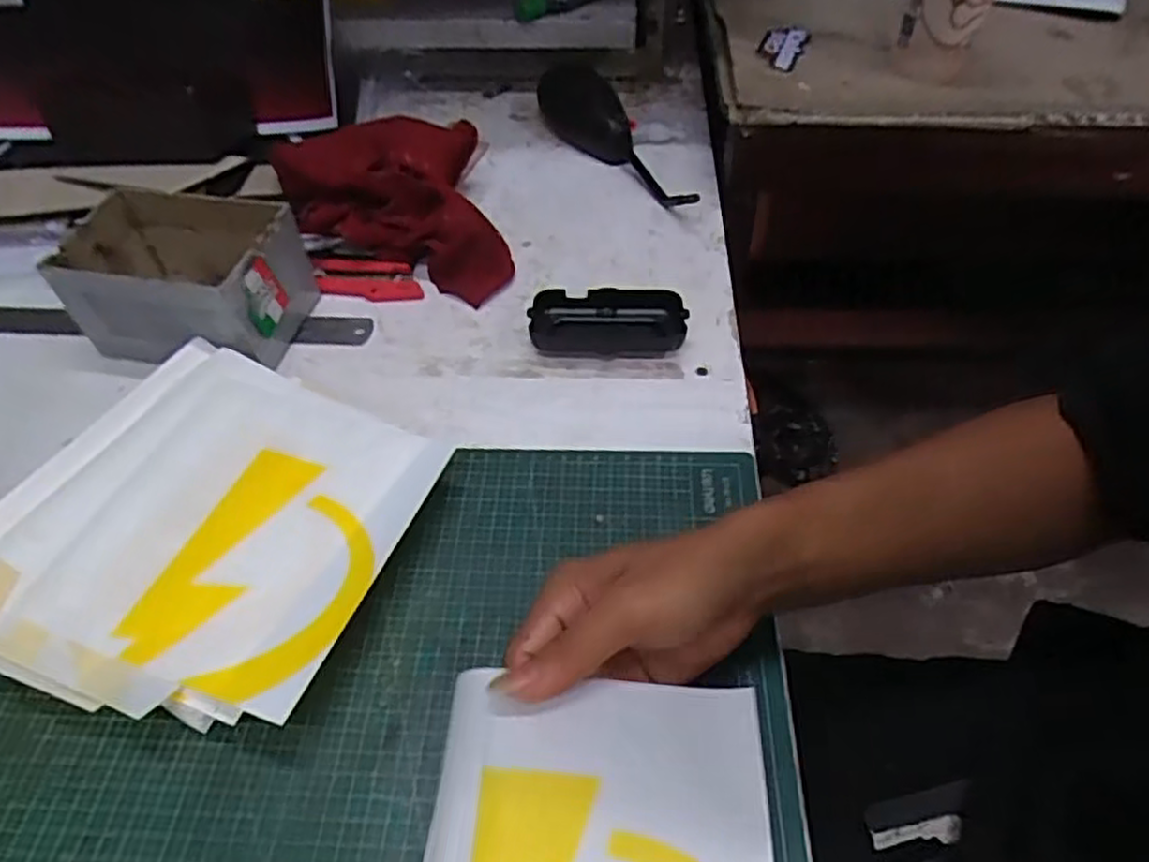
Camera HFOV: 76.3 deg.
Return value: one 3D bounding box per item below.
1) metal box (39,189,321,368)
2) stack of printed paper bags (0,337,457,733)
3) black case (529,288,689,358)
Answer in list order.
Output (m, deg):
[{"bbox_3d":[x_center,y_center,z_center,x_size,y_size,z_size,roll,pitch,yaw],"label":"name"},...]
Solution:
[{"bbox_3d":[-0.285,-0.112,0.546,0.151,0.084,0.113,7,50,7],"label":"metal box"},{"bbox_3d":[-0.223,0.050,0.430,0.256,0.038,0.220,16,52,15],"label":"stack of printed paper bags"},{"bbox_3d":[0.024,-0.079,0.535,0.108,0.031,0.052,1,50,3],"label":"black case"}]

